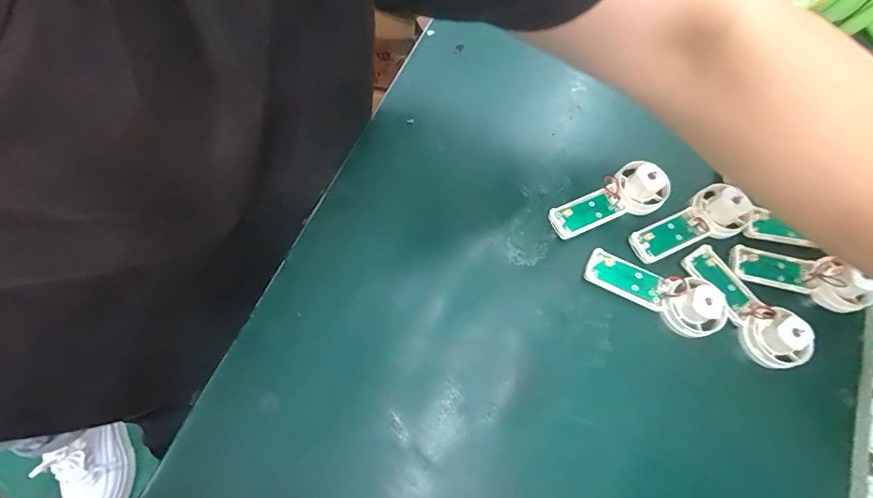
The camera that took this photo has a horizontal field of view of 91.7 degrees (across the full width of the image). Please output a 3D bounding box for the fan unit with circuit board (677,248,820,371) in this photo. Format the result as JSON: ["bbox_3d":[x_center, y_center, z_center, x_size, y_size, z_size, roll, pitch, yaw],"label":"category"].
[{"bbox_3d":[0.212,0.036,0.286,0.034,0.020,0.093,-32,74,-13],"label":"fan unit with circuit board"}]

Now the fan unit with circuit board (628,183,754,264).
[{"bbox_3d":[0.185,-0.017,0.303,0.087,0.020,0.038,-29,74,-12],"label":"fan unit with circuit board"}]

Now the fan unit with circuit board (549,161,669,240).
[{"bbox_3d":[0.128,-0.034,0.308,0.084,0.019,0.038,-30,74,-12],"label":"fan unit with circuit board"}]

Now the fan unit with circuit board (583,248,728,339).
[{"bbox_3d":[0.150,0.029,0.287,0.094,0.019,0.034,25,71,7],"label":"fan unit with circuit board"}]

